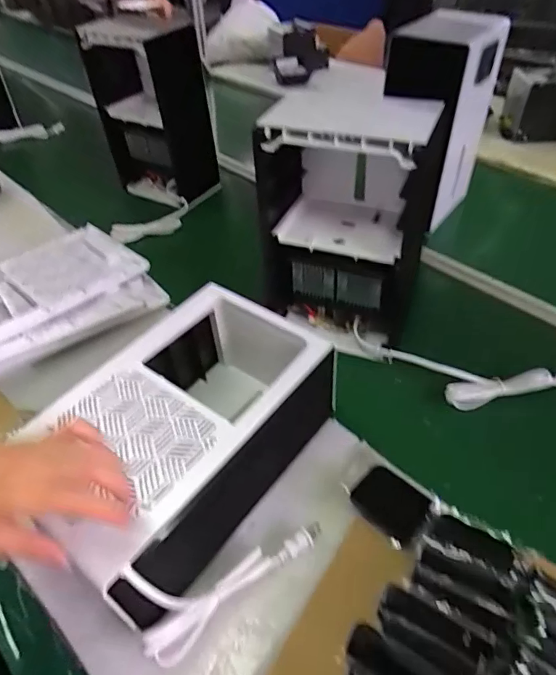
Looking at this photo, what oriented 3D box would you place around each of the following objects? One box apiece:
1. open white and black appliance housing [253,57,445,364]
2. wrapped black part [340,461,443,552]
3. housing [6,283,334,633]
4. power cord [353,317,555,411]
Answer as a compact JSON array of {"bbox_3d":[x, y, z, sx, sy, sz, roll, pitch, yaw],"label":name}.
[{"bbox_3d":[0.099,-0.153,0.730,0.214,0.342,0.150,16,48,19],"label":"open white and black appliance housing"},{"bbox_3d":[0.125,0.182,0.560,0.104,0.051,0.075,31,54,30],"label":"wrapped black part"},{"bbox_3d":[-0.108,0.117,0.591,0.215,0.157,0.347,23,50,25],"label":"housing"},{"bbox_3d":[0.267,0.050,0.721,0.344,0.027,0.104,14,47,18],"label":"power cord"}]

